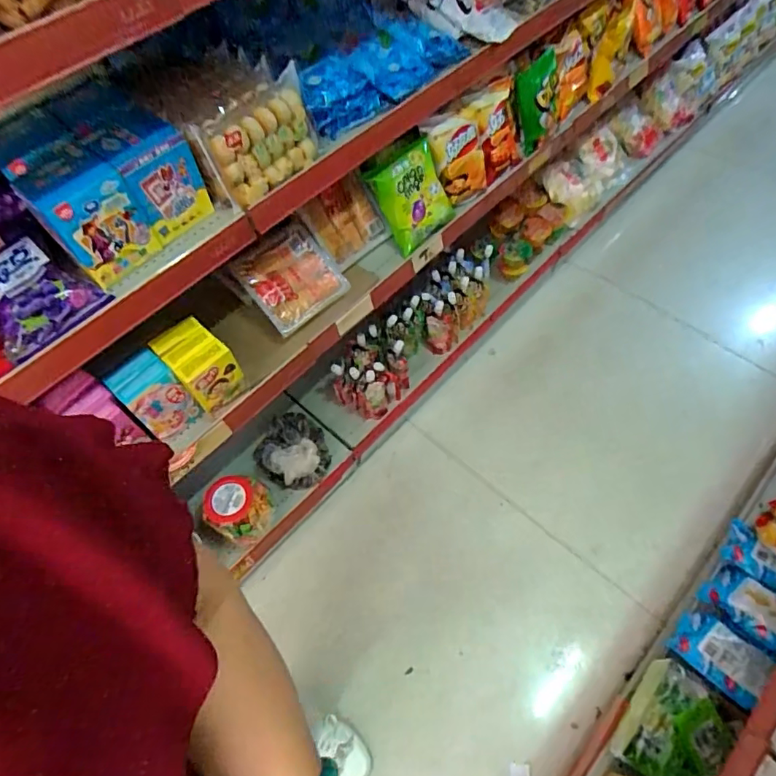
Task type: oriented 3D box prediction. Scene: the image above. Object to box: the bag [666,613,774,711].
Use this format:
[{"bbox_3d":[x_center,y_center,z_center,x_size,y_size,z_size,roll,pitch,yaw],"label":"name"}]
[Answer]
[{"bbox_3d":[0.607,0.485,0.974,0.121,0.062,0.132,-41,64,-19],"label":"bag"}]

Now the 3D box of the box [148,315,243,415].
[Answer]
[{"bbox_3d":[-0.313,-0.037,0.881,0.108,0.112,0.085,38,68,23],"label":"box"}]

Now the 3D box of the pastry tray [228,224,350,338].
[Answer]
[{"bbox_3d":[-0.181,-0.207,0.981,0.162,0.033,0.166,-40,98,-4],"label":"pastry tray"}]

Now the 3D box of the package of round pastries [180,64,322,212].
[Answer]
[{"bbox_3d":[-0.190,-0.353,0.762,0.185,0.121,0.069,-32,62,-15],"label":"package of round pastries"}]

